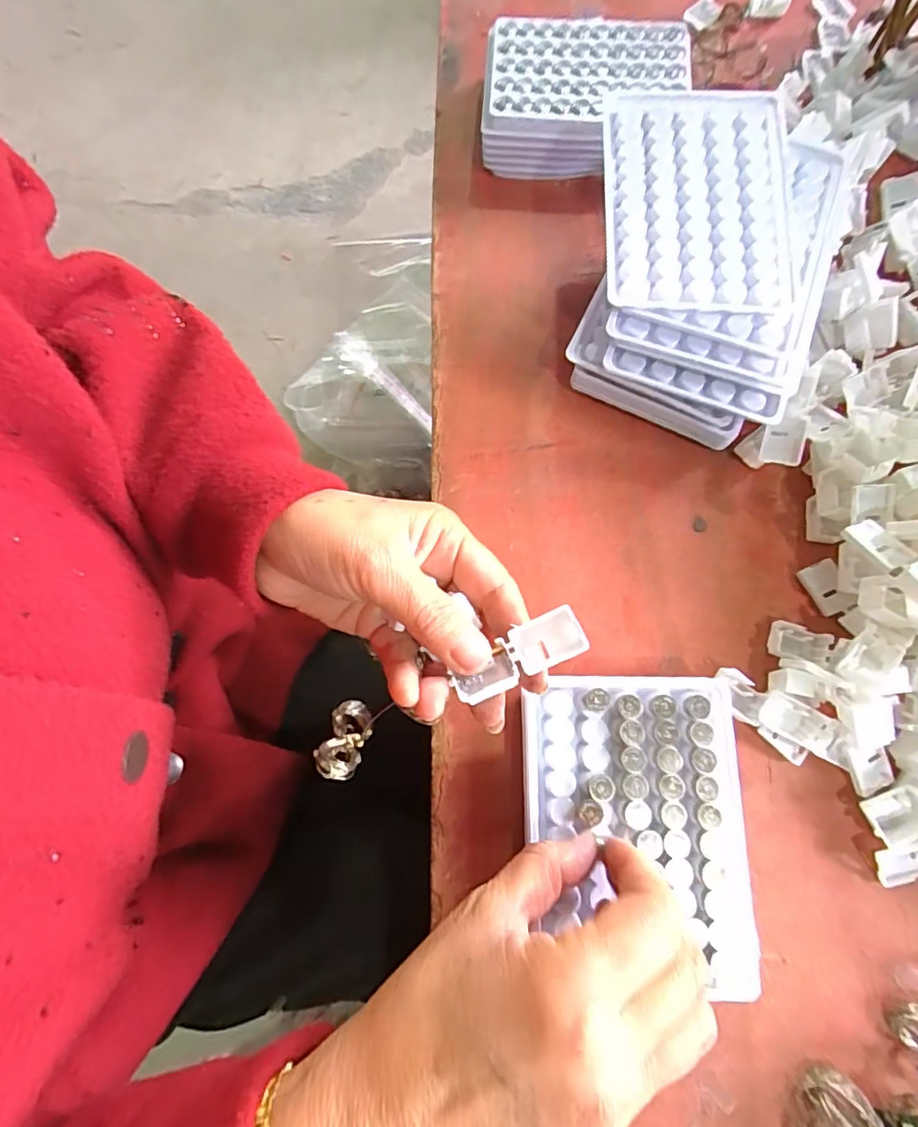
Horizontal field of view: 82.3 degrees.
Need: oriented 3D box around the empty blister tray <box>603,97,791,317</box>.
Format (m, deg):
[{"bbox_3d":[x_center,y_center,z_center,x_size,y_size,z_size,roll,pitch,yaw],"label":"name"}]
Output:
[{"bbox_3d":[0.121,-0.182,0.265,0.090,0.013,0.119,2,76,0],"label":"empty blister tray"}]

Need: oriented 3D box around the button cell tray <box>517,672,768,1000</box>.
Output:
[{"bbox_3d":[0.079,0.116,0.240,0.097,0.026,0.124,1,76,0],"label":"button cell tray"}]

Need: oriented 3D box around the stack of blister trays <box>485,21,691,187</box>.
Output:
[{"bbox_3d":[0.077,-0.293,0.333,0.128,0.039,0.095,-1,76,0],"label":"stack of blister trays"}]

